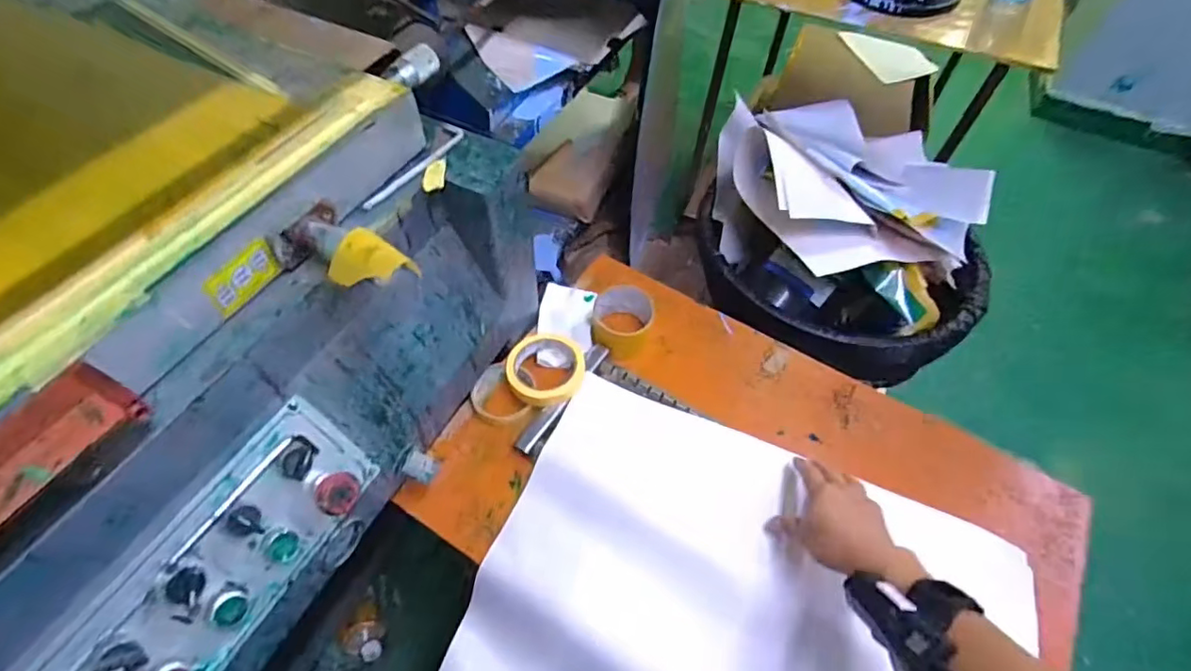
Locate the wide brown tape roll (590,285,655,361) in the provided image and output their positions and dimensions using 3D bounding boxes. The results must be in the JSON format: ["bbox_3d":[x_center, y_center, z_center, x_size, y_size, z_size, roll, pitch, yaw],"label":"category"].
[{"bbox_3d":[0.034,-0.013,0.788,0.080,0.068,0.090,12,54,6],"label":"wide brown tape roll"}]

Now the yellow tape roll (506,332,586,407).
[{"bbox_3d":[-0.063,0.042,0.747,0.099,0.027,0.105,1,54,-2],"label":"yellow tape roll"}]

